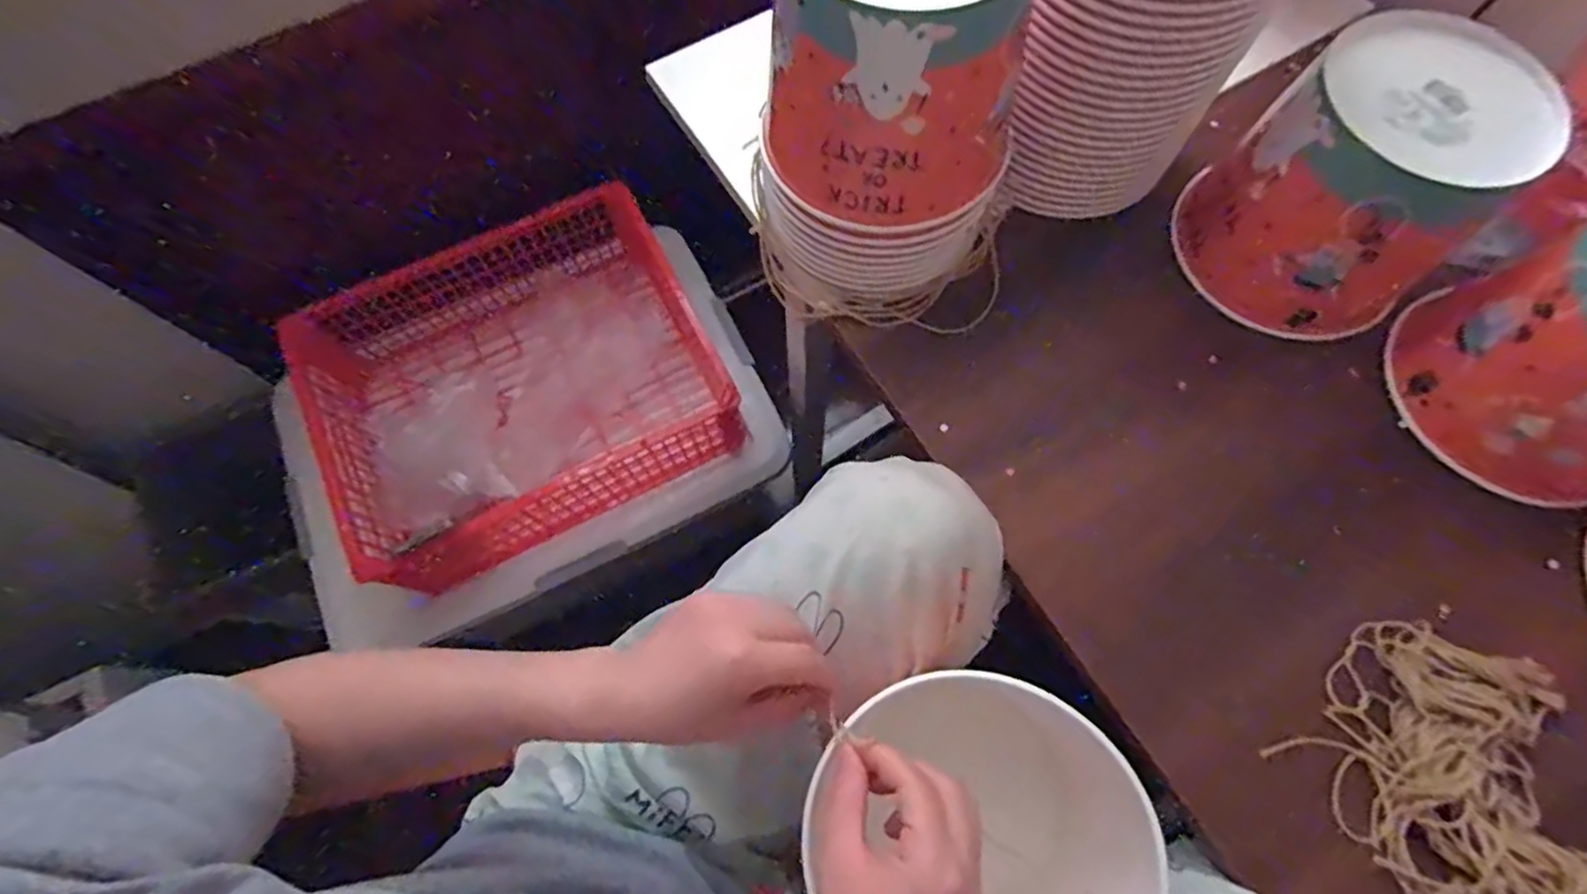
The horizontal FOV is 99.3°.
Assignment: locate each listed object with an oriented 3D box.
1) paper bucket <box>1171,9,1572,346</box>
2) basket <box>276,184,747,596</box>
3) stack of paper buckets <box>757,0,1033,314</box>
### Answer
[{"bbox_3d":[0.357,-0.165,0.435,0.145,0.132,0.148,-39,73,-12],"label":"paper bucket"},{"bbox_3d":[-0.361,-0.080,0.886,0.491,0.140,0.400,-27,71,-8],"label":"basket"},{"bbox_3d":[0.055,-0.205,0.427,0.156,0.217,0.150,3,70,3],"label":"stack of paper buckets"}]

